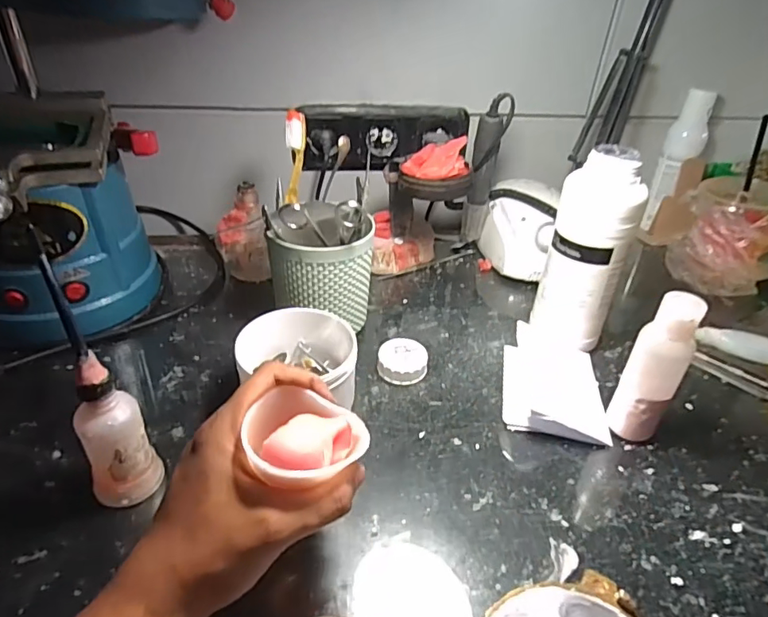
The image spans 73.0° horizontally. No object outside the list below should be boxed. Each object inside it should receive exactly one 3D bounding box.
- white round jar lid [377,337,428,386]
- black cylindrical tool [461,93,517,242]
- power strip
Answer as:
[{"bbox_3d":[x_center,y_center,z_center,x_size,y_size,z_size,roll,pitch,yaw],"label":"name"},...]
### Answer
[{"bbox_3d":[0.017,0.048,0.468,0.043,0.021,0.043,2,35,-2],"label":"white round jar lid"},{"bbox_3d":[0.117,-0.149,0.606,0.034,0.193,0.039,8,36,6],"label":"black cylindrical tool"},{"bbox_3d":[0.002,-0.216,0.652,0.201,0.075,0.033,-4,36,-11],"label":"power strip"}]

